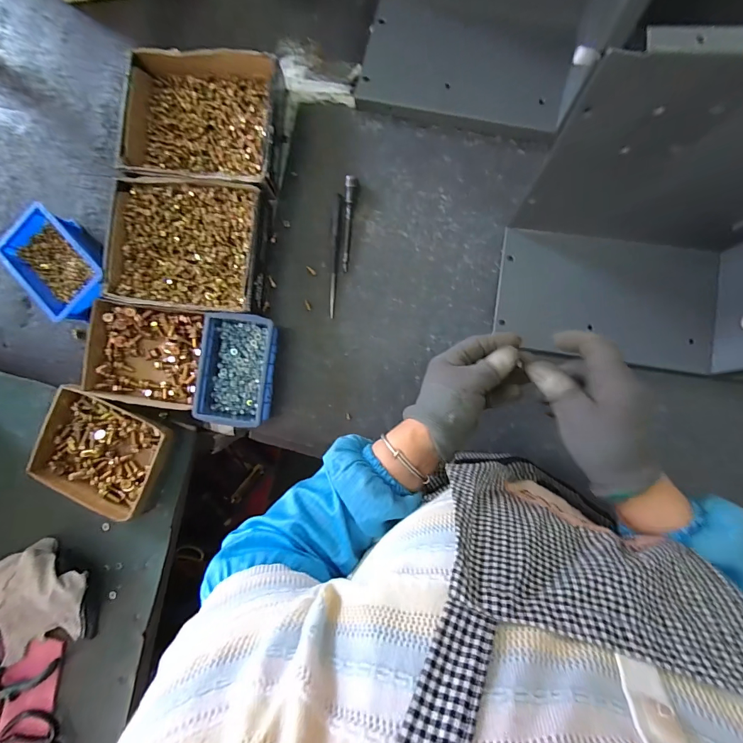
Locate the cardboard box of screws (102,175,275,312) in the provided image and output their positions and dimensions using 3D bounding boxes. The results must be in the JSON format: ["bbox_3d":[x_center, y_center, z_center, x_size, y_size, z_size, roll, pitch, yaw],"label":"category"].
[{"bbox_3d":[-0.248,-0.170,0.514,0.209,0.054,0.173,6,90,6],"label":"cardboard box of screws"}]

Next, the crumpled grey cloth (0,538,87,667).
[{"bbox_3d":[-0.487,0.332,0.527,0.194,0.047,0.146,-26,88,5],"label":"crumpled grey cloth"}]

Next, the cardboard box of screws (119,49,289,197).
[{"bbox_3d":[-0.229,-0.349,0.520,0.209,0.059,0.183,5,90,6],"label":"cardboard box of screws"}]

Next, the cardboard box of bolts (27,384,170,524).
[{"bbox_3d":[-0.379,0.114,0.530,0.172,0.045,0.137,24,92,4],"label":"cardboard box of bolts"}]

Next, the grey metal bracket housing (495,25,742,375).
[{"bbox_3d":[0.317,-0.127,0.353,0.294,0.287,0.196,9,91,5],"label":"grey metal bracket housing"}]

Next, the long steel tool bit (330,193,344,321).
[{"bbox_3d":[-0.053,-0.163,0.525,0.013,0.012,0.169,6,90,6],"label":"long steel tool bit"}]

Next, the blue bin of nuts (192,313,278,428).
[{"bbox_3d":[-0.180,0.000,0.511,0.095,0.053,0.148,6,91,5],"label":"blue bin of nuts"}]

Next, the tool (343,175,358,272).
[{"bbox_3d":[-0.032,-0.208,0.523,0.015,0.016,0.130,5,90,6],"label":"tool"}]

